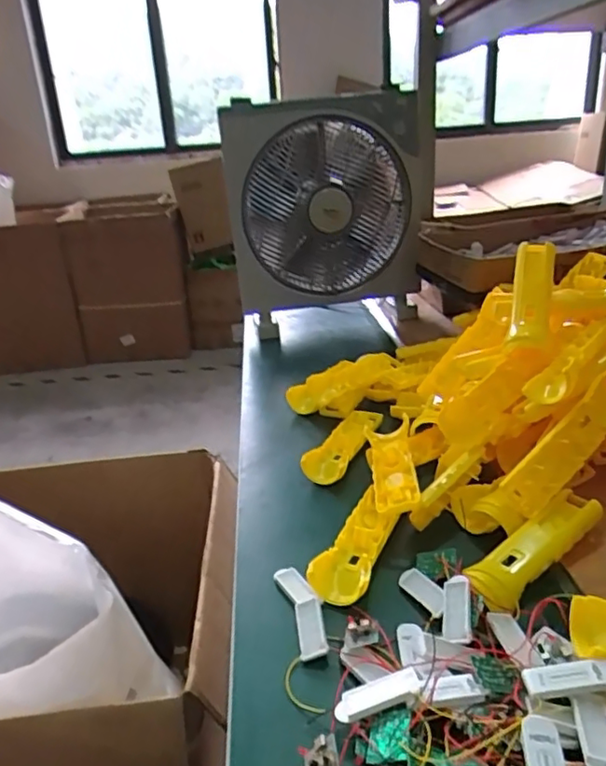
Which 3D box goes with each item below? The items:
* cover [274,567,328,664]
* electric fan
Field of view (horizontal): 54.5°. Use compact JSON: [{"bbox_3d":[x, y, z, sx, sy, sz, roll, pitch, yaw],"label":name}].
[{"bbox_3d":[0.000,0.186,0.488,0.027,0.013,0.102,-12,24,-12],"label":"cover"},{"bbox_3d":[0.050,-0.324,1.110,0.382,0.362,0.140,-3,23,3],"label":"electric fan"}]

